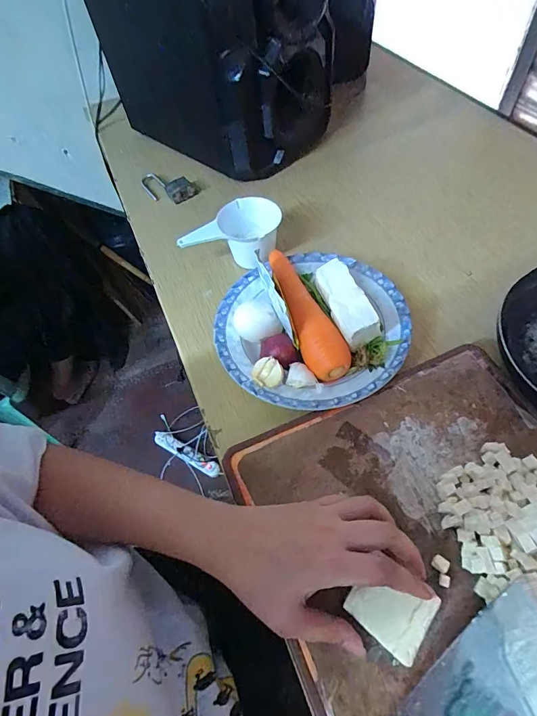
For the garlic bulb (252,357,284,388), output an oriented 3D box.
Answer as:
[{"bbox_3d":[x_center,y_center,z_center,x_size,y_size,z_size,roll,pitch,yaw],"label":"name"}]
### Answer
[{"bbox_3d":[0.000,0.015,0.400,0.032,0.019,0.028,-2,58,5],"label":"garlic bulb"}]

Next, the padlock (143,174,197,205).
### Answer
[{"bbox_3d":[-0.173,-0.292,0.642,0.107,0.026,0.053,17,62,16],"label":"padlock"}]

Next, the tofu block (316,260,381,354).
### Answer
[{"bbox_3d":[0.082,-0.063,0.424,0.040,0.040,0.105,-19,58,-6],"label":"tofu block"}]

